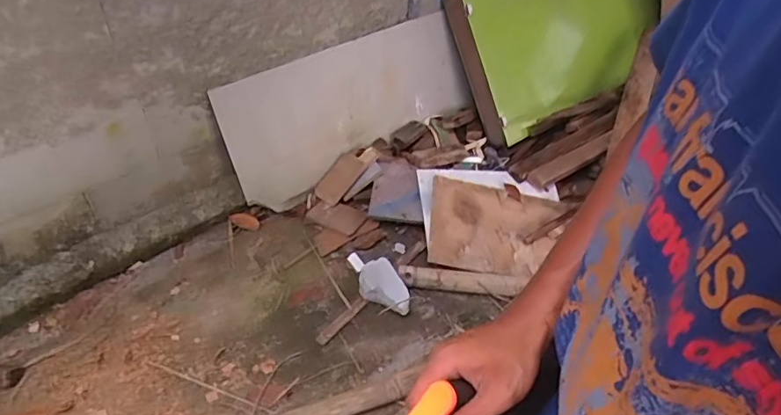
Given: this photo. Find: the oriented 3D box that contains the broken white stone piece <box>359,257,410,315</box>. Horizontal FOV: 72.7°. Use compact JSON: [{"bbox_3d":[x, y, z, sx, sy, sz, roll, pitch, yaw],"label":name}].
[{"bbox_3d":[-0.021,0.245,1.575,0.118,0.083,0.179,-17,51,-21],"label":"broken white stone piece"}]

